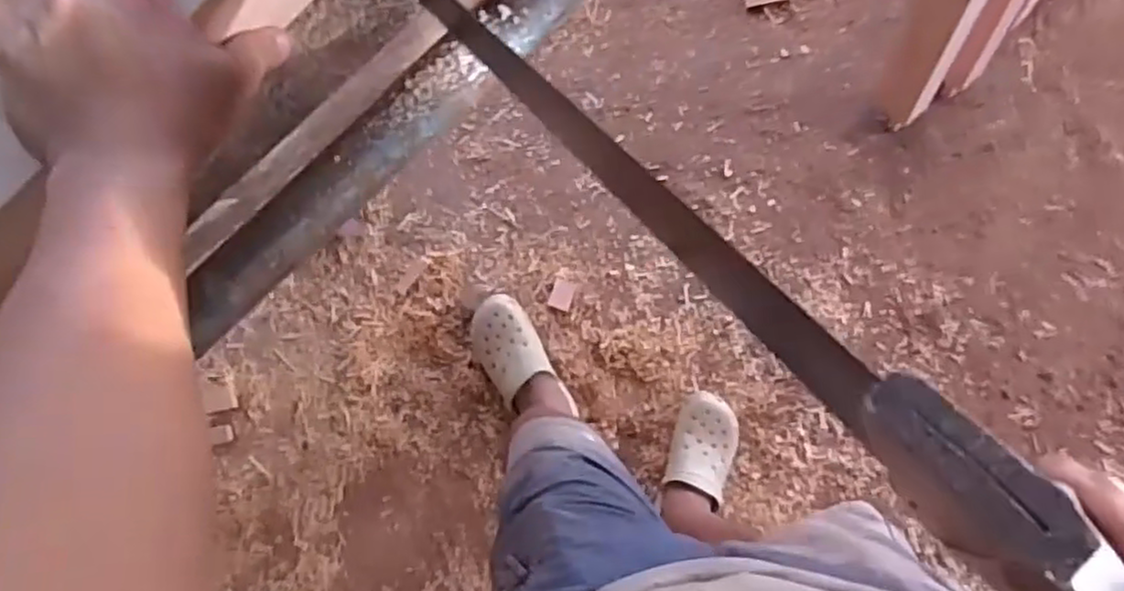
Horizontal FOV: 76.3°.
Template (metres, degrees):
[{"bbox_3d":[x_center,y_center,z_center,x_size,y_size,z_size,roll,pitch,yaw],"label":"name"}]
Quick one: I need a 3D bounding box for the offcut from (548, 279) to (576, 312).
[{"bbox_3d":[0.000,0.000,1.284,0.039,0.006,0.051,19,93,1],"label":"offcut"}]

